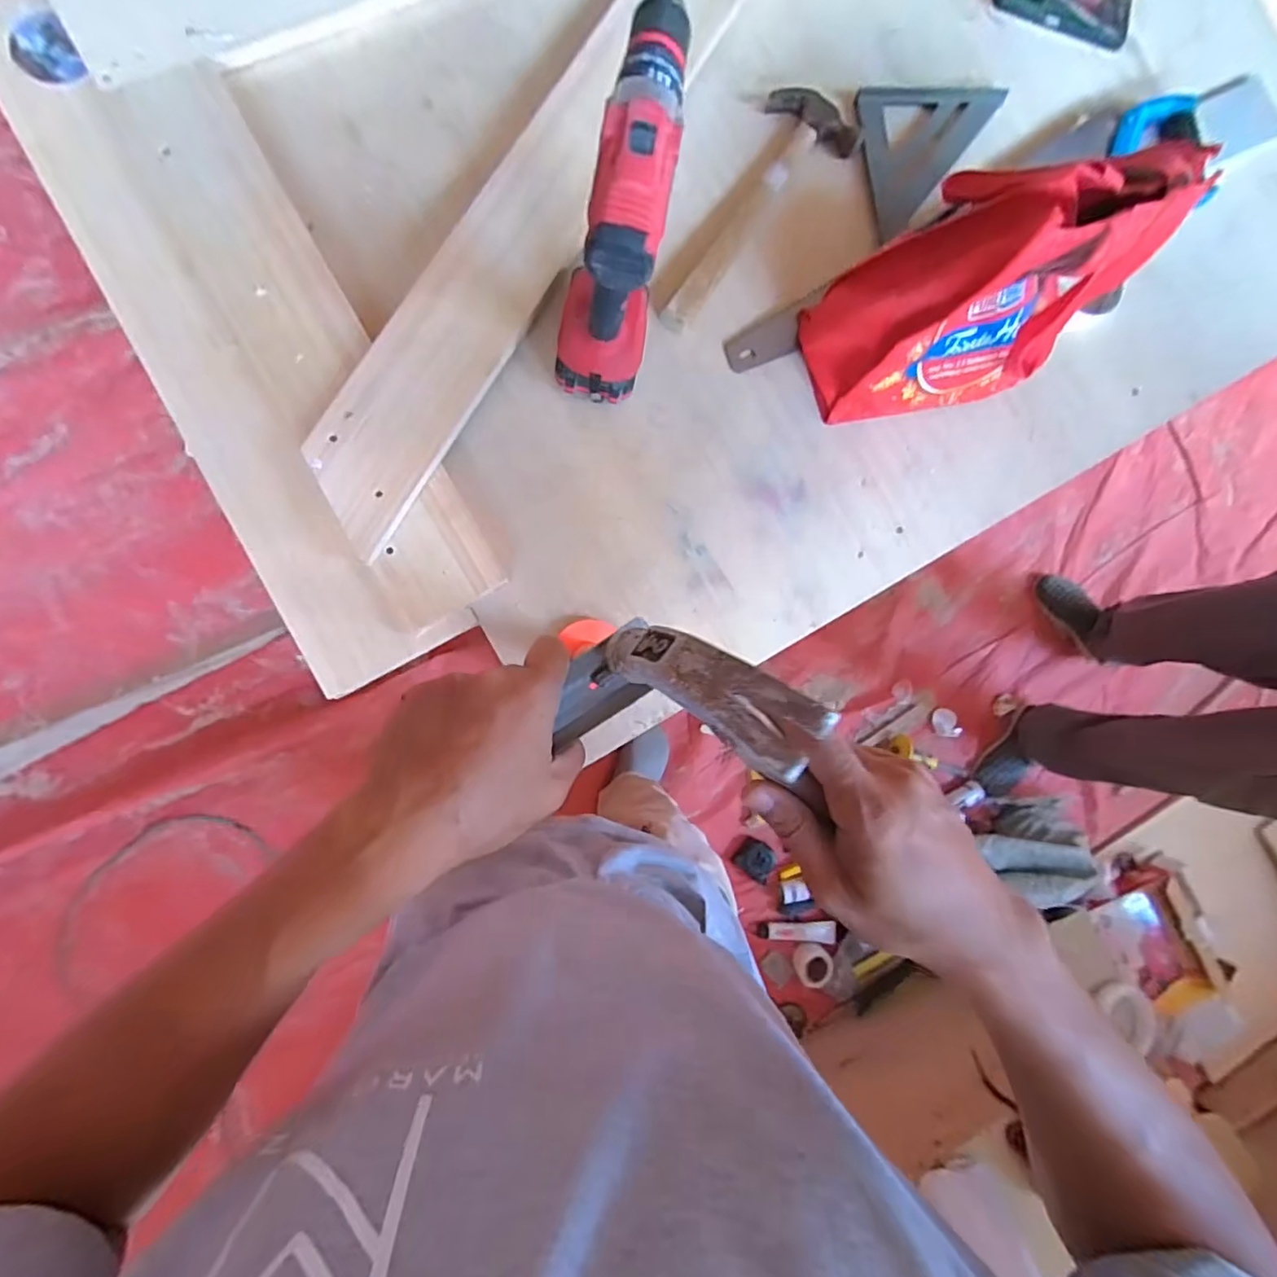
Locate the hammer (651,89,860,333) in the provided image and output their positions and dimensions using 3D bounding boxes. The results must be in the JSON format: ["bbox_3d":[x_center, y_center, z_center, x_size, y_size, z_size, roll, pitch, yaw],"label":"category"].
[{"bbox_3d":[0.113,-0.444,0.606,0.094,0.025,0.301,36,82,-5],"label":"hammer"}]

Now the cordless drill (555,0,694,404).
[{"bbox_3d":[-0.014,-0.339,0.486,0.075,0.211,0.202,11,85,-7],"label":"cordless drill"}]

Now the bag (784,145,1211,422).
[{"bbox_3d":[0.309,-0.324,0.512,0.258,0.240,0.160,-14,89,-9],"label":"bag"}]

